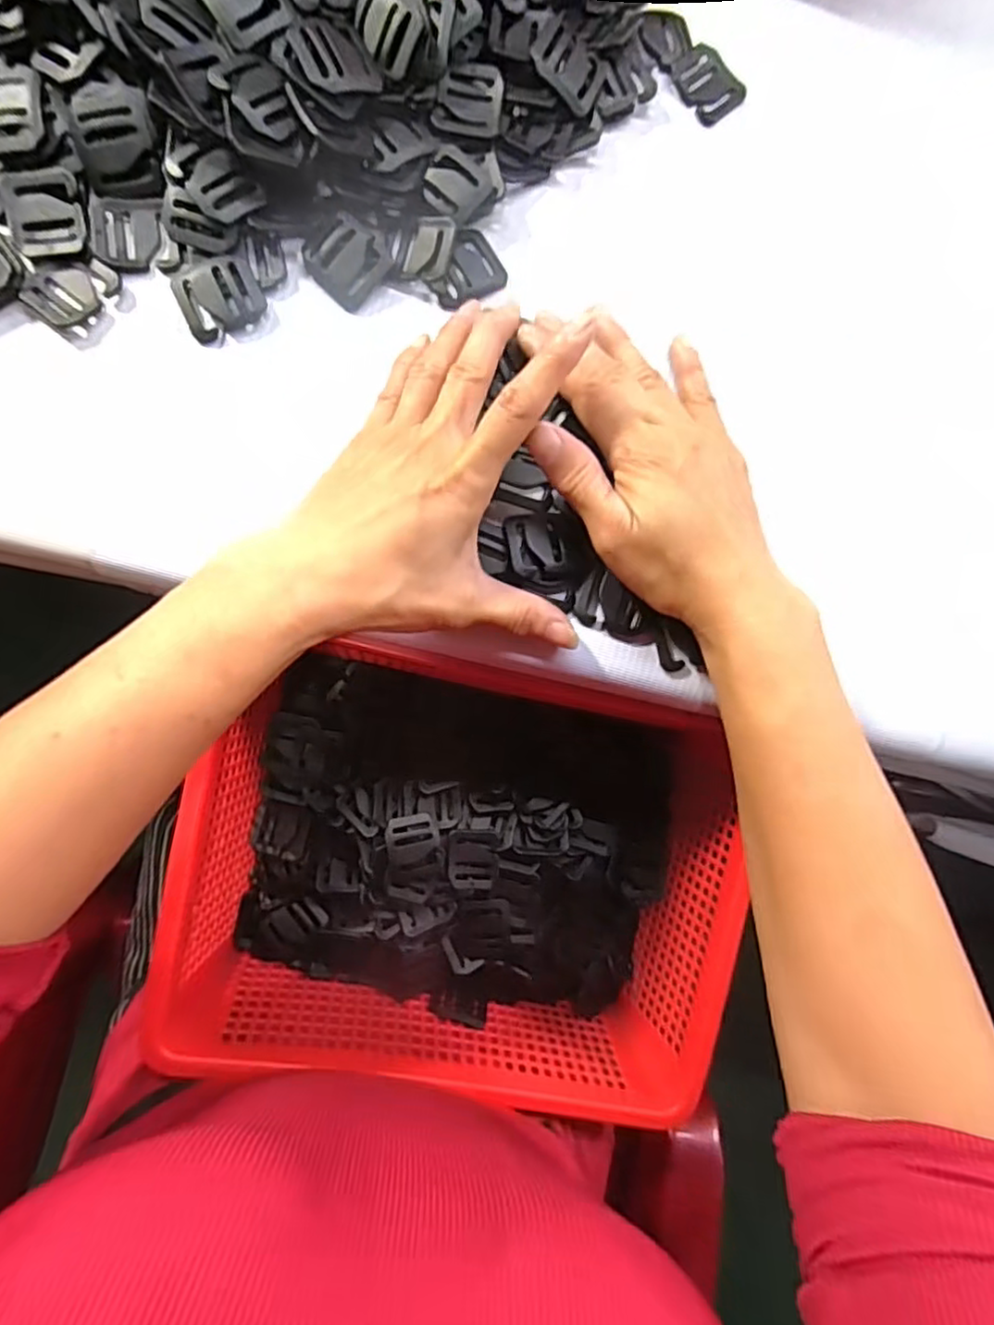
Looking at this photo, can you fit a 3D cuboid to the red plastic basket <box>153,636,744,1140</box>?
[{"bbox_3d":[-0.011,0.125,0.383,0.308,0.092,0.222,12,84,-7],"label":"red plastic basket"}]

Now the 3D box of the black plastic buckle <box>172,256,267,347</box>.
[{"bbox_3d":[-0.121,-0.160,0.291,0.035,0.008,0.029,-28,90,-9],"label":"black plastic buckle"}]

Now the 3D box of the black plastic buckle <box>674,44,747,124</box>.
[{"bbox_3d":[0.106,-0.291,0.334,0.031,0.005,0.036,-40,92,-9],"label":"black plastic buckle"}]

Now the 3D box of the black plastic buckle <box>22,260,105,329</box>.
[{"bbox_3d":[-0.185,-0.158,0.282,0.030,0.005,0.026,42,82,-3],"label":"black plastic buckle"}]

